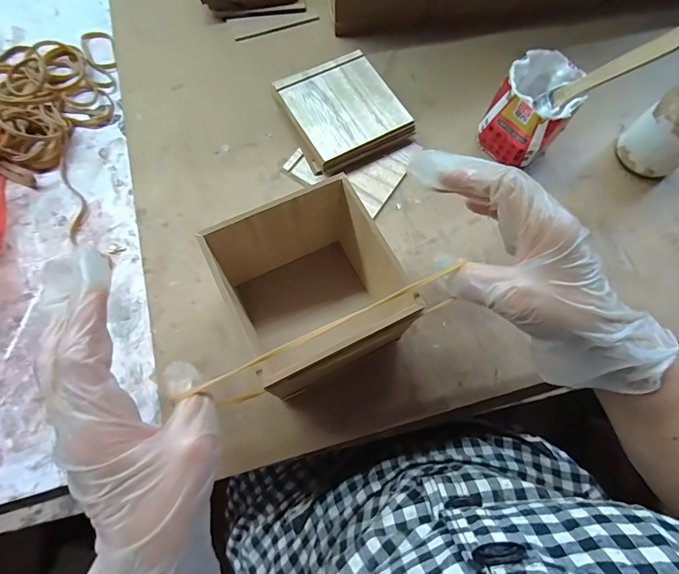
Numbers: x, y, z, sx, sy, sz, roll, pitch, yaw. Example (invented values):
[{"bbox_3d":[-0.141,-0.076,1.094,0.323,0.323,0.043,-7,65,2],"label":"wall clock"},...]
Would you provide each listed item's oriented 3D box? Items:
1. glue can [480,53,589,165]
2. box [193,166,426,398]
[{"bbox_3d":[0.183,-0.169,0.370,0.068,0.077,0.069,0,72,-1],"label":"glue can"},{"bbox_3d":[-0.023,0.004,0.293,0.106,0.108,0.108,-26,75,-9],"label":"box"}]

